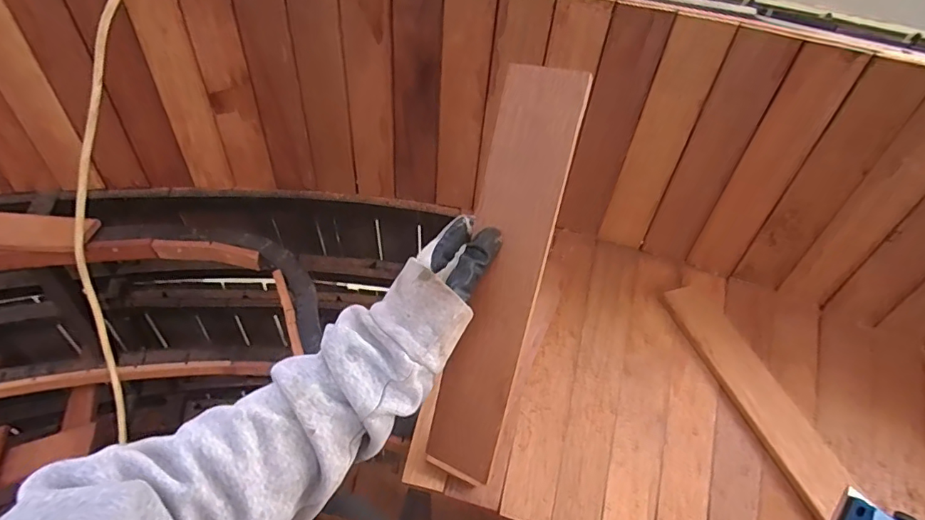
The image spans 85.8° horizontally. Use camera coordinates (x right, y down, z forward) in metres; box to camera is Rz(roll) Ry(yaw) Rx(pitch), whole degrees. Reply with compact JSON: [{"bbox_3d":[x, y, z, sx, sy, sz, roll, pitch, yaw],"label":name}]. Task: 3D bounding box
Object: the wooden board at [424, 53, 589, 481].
[{"bbox_3d":[0.027,0.020,0.396,0.067,0.330,0.006,18,11,25],"label":"wooden board"}]

